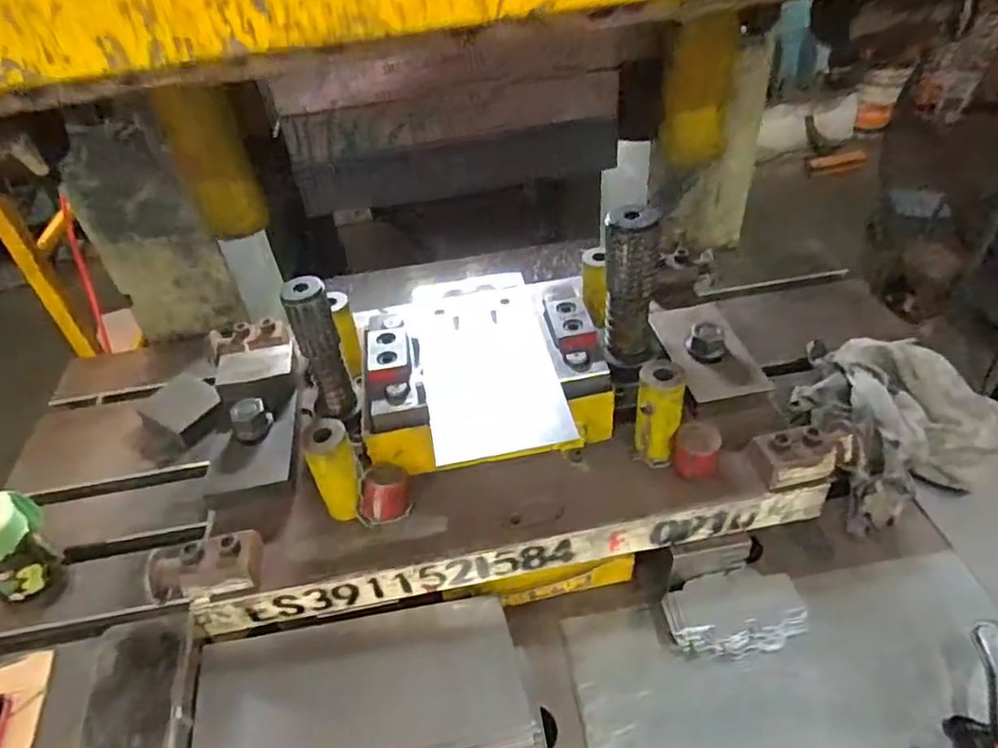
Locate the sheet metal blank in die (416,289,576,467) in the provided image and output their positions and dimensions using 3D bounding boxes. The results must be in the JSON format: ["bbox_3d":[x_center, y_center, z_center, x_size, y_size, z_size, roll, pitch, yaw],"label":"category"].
[{"bbox_3d":[-0.012,-0.011,0.627,0.123,0.011,0.217,-9,46,-5],"label":"sheet metal blank in die"}]

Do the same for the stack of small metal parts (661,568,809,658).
[{"bbox_3d":[0.224,0.230,0.614,0.129,0.041,0.073,-9,41,-2],"label":"stack of small metal parts"}]

